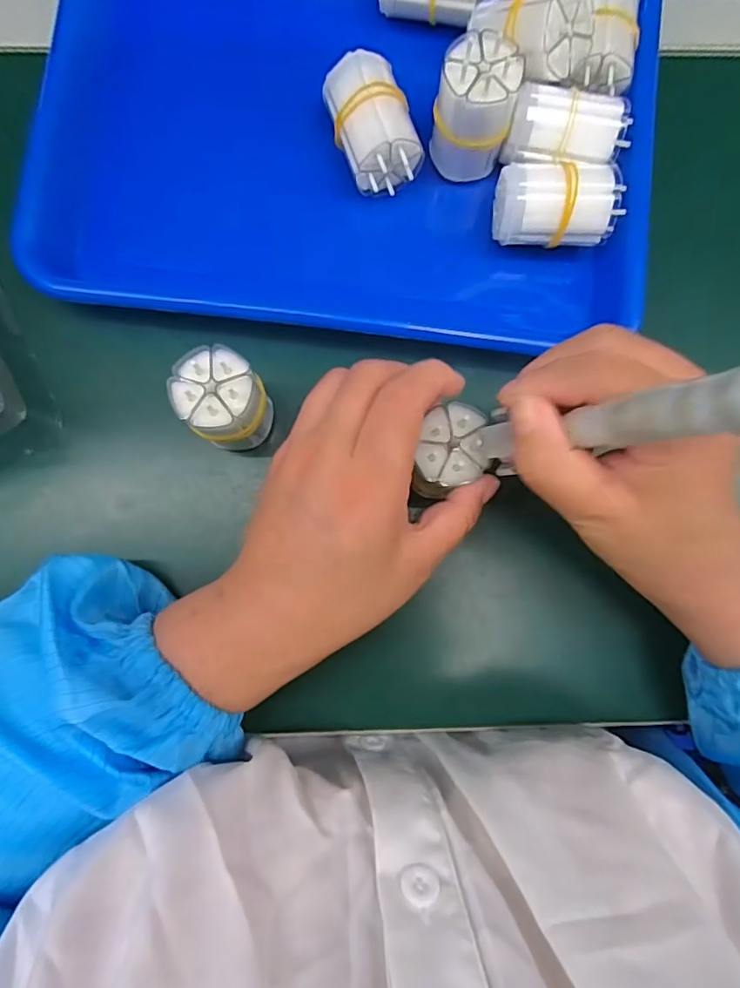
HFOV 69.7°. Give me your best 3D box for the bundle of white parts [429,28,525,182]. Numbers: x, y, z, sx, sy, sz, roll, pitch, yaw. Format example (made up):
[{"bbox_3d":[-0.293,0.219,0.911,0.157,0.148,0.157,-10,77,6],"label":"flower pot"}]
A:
[{"bbox_3d":[0.054,-0.198,0.279,0.040,0.058,0.037,0,84,-2],"label":"bundle of white parts"}]

